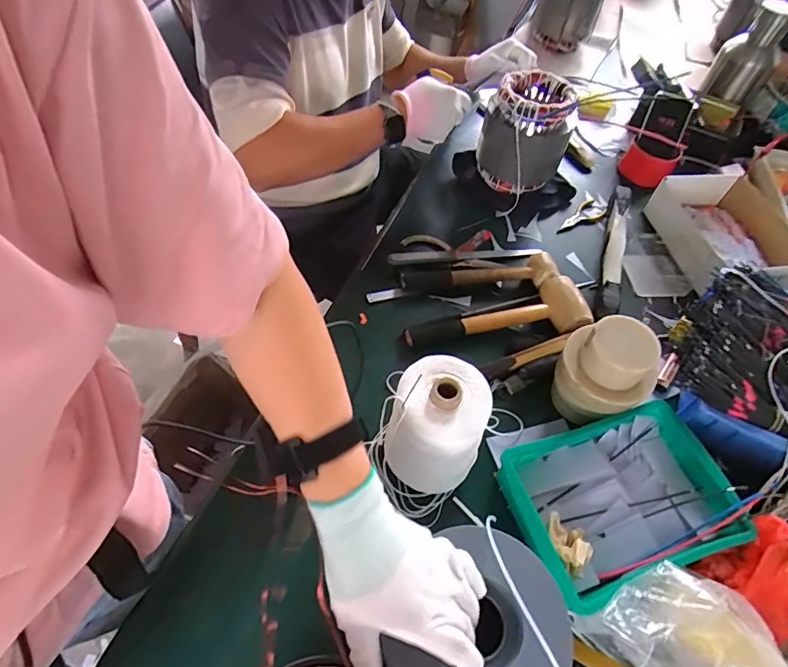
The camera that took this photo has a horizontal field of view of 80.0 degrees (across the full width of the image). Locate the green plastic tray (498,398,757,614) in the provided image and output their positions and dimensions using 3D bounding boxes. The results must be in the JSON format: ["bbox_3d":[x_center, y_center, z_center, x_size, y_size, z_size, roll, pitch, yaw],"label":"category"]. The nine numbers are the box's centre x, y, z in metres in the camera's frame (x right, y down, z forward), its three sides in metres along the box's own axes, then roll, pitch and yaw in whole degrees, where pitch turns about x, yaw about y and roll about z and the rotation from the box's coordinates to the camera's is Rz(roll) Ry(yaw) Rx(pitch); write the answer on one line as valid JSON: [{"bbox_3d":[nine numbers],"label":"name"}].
[{"bbox_3d":[0.266,0.194,0.558,0.248,0.052,0.174,-13,58,-14],"label":"green plastic tray"}]

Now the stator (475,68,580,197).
[{"bbox_3d":[0.244,-0.373,0.891,0.154,0.190,0.126,16,56,6],"label":"stator"}]

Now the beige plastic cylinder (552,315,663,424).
[{"bbox_3d":[0.266,0.054,0.607,0.098,0.140,0.100,2,55,-4],"label":"beige plastic cylinder"}]

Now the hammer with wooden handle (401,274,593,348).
[{"bbox_3d":[0.165,-0.015,0.728,0.289,0.049,0.098,-13,58,-14],"label":"hammer with wooden handle"}]

